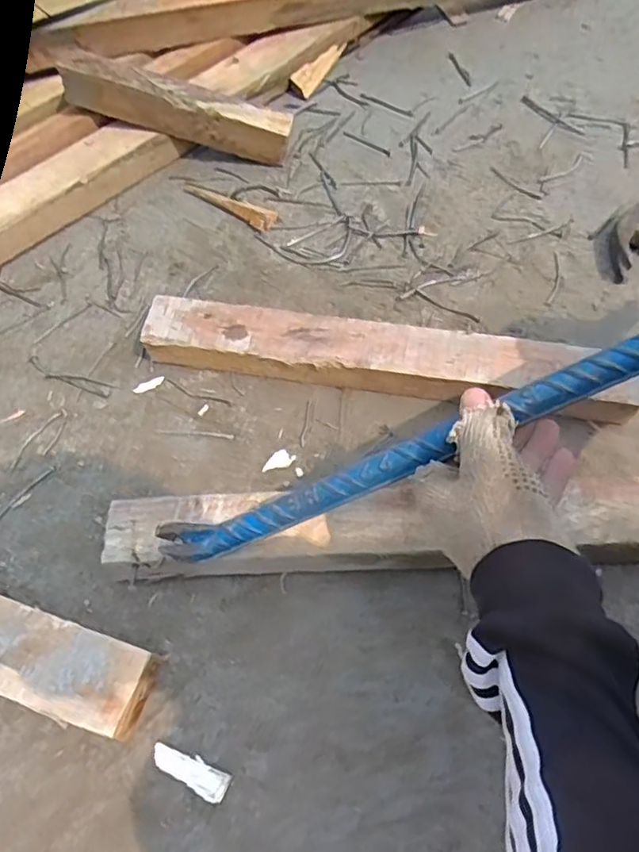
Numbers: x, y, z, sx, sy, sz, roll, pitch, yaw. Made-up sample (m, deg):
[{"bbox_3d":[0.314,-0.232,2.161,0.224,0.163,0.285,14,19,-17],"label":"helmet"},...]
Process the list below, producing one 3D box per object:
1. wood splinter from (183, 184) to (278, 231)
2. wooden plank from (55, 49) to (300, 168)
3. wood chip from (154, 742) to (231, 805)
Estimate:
[{"bbox_3d":[-0.109,-0.259,0.731,0.129,0.012,0.029,25,65,15],"label":"wood splinter"},{"bbox_3d":[-0.162,-0.365,0.721,0.252,0.072,0.034,13,62,-8],"label":"wooden plank"},{"bbox_3d":[-0.094,0.249,0.455,0.059,0.008,0.021,24,65,15],"label":"wood chip"}]

